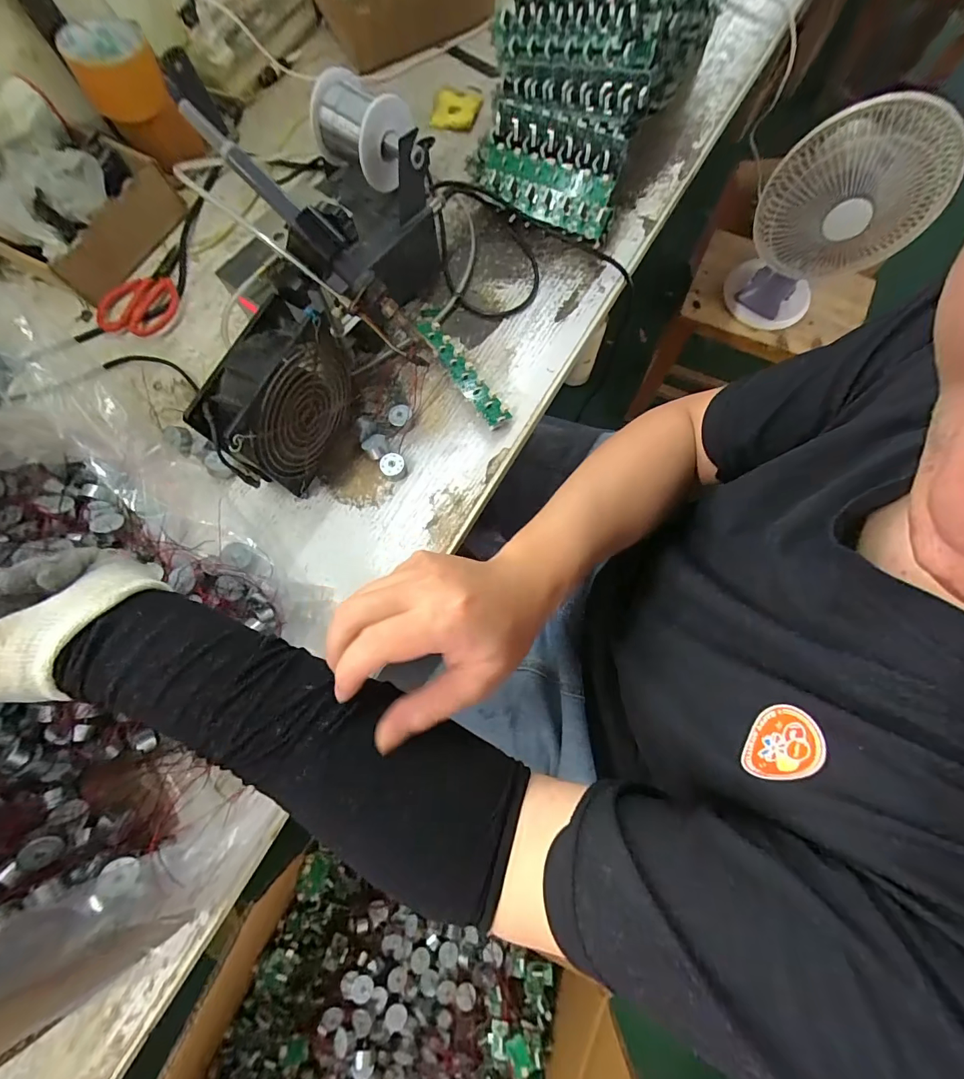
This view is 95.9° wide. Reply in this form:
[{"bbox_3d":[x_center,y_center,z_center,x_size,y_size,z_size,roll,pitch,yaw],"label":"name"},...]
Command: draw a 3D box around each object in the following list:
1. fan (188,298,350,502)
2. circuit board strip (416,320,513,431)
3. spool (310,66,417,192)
[{"bbox_3d":[-0.167,-0.110,0.369,0.052,0.120,0.131,24,77,7],"label":"fan"},{"bbox_3d":[-0.022,-0.172,0.434,0.029,0.019,0.148,-33,77,-8],"label":"circuit board strip"},{"bbox_3d":[-0.105,-0.369,0.383,0.090,0.064,0.062,44,80,11],"label":"spool"}]

